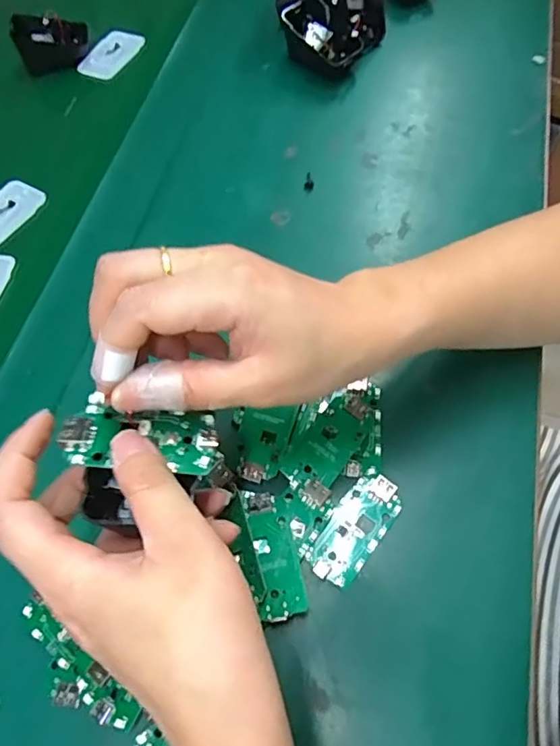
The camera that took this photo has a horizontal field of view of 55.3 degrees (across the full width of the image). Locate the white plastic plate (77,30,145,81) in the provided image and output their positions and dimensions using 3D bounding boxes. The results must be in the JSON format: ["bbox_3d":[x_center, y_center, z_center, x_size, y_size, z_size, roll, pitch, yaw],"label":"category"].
[{"bbox_3d":[-0.170,-0.320,0.538,0.034,0.010,0.068,36,72,-16],"label":"white plastic plate"}]

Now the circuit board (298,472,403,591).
[{"bbox_3d":[0.041,0.084,0.296,0.031,0.005,0.063,34,70,19],"label":"circuit board"}]

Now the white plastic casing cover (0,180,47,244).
[{"bbox_3d":[-0.229,-0.131,0.439,0.037,0.004,0.070,27,67,16],"label":"white plastic casing cover"}]

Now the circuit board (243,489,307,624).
[{"bbox_3d":[-0.003,0.094,0.283,0.021,0.005,0.066,-10,59,-6],"label":"circuit board"}]

